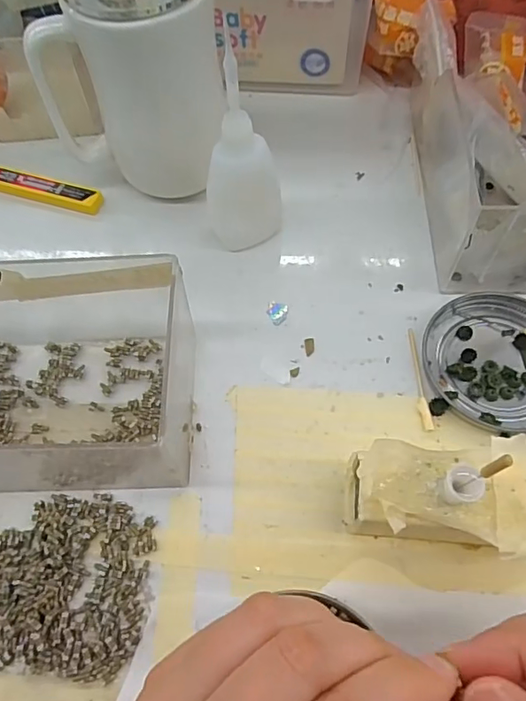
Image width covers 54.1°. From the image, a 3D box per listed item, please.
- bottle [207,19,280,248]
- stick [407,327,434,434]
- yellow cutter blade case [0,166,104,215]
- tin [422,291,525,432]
[{"bbox_3d":[-0.011,-0.098,0.277,0.034,0.107,0.032,-1,62,2],"label":"bottle"},{"bbox_3d":[0.082,0.014,0.271,0.006,0.004,0.059,-3,62,1],"label":"stick"},{"bbox_3d":[-0.155,-0.109,0.343,0.102,0.008,0.019,16,64,11],"label":"yellow cutter blade case"},{"bbox_3d":[0.126,0.004,0.272,0.075,0.009,0.076,-1,62,2],"label":"tin"}]

